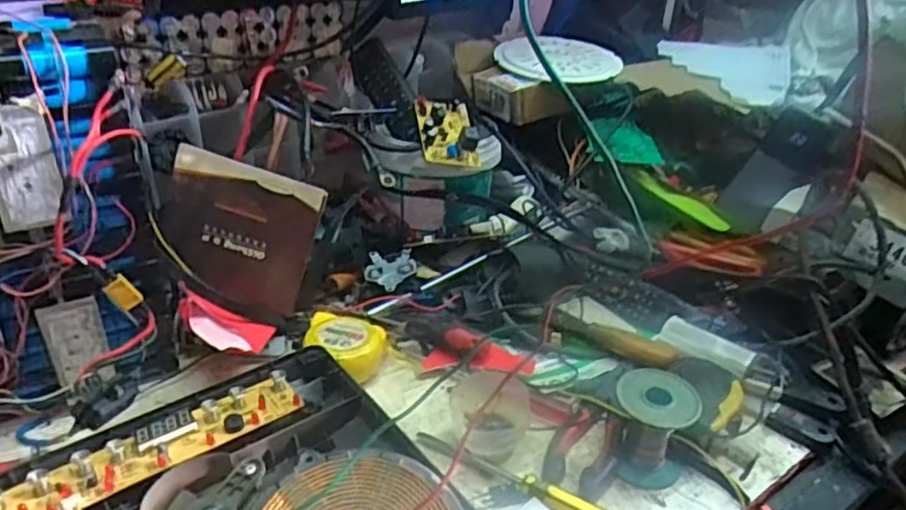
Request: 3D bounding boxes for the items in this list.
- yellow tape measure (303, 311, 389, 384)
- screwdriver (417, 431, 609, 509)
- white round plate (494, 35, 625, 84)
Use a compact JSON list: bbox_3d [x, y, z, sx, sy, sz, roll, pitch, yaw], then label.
[{"bbox_3d":[-0.097,0.079,0.598,0.084,0.036,0.067,23,37,29],"label":"yellow tape measure"},{"bbox_3d":[0.045,0.164,0.493,0.168,0.016,0.021,19,35,24],"label":"screwdriver"},{"bbox_3d":[0.117,-0.236,0.796,0.141,0.019,0.145,2,32,-1],"label":"white round plate"}]

